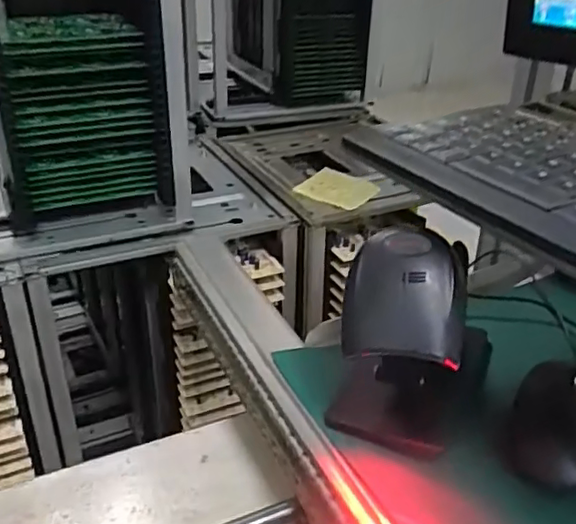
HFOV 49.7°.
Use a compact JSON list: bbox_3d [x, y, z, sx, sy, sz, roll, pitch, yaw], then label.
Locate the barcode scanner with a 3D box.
[{"bbox_3d":[0.075,0.050,0.376,0.105,0.124,0.074,4,31,1],"label":"barcode scanner"}]

